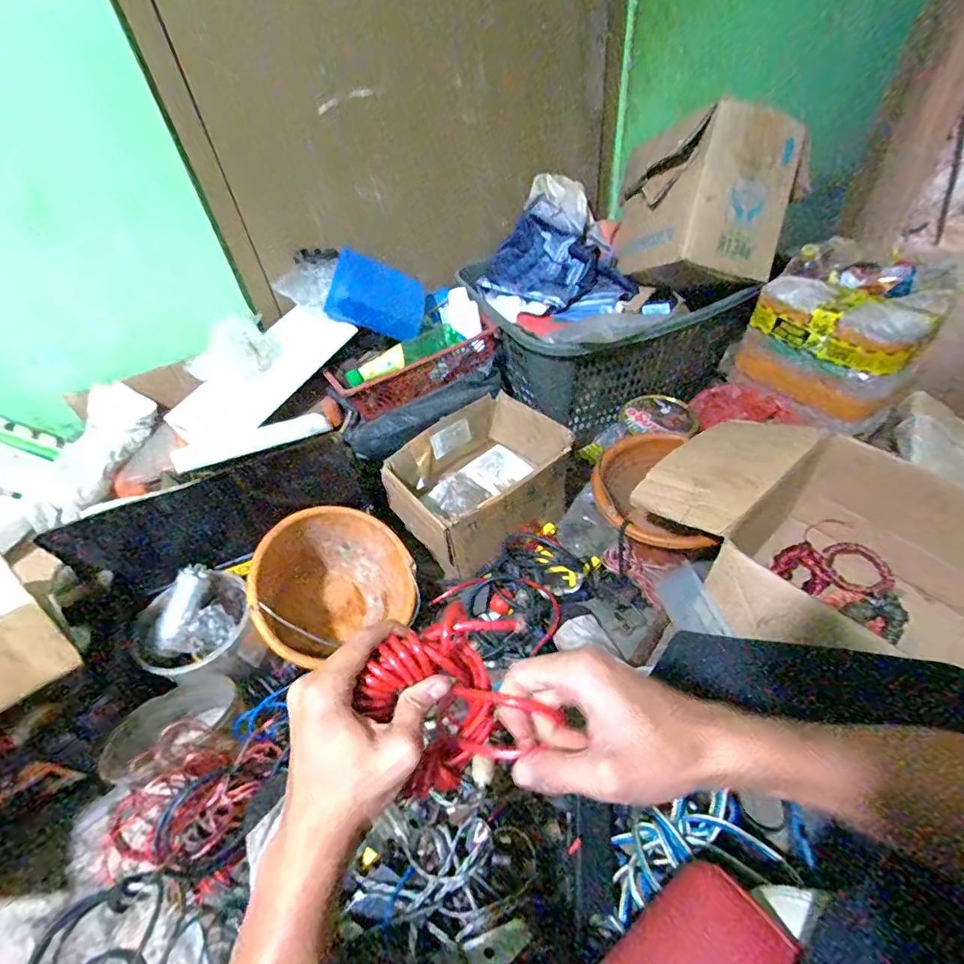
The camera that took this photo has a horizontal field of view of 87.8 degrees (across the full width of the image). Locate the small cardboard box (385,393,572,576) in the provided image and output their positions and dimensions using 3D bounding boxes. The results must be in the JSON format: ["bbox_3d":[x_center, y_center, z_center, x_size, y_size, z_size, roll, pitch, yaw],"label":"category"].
[{"bbox_3d":[-0.004,0.004,0.973,0.236,0.170,0.309,34,59,32],"label":"small cardboard box"}]

